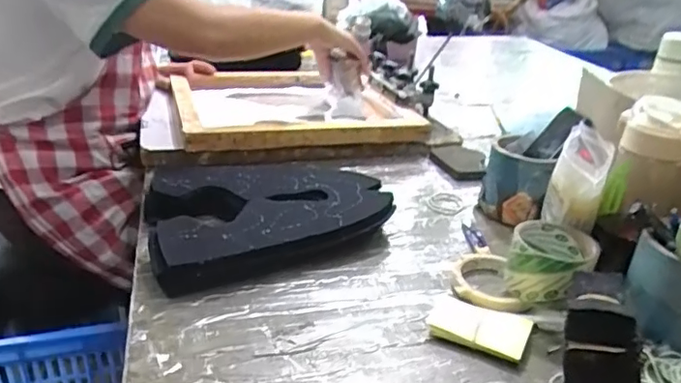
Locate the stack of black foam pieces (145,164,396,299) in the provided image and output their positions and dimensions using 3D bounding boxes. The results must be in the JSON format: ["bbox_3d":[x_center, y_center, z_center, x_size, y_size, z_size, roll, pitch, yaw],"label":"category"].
[{"bbox_3d":[-0.100,0.021,0.719,0.311,0.055,0.234,-10,29,-25],"label":"stack of black foam pieces"}]

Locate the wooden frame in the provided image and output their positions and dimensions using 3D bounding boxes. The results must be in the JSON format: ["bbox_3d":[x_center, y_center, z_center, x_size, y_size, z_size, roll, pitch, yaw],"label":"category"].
[{"bbox_3d":[-0.105,-0.161,1.083,0.417,0.077,0.398,-6,27,-18],"label":"wooden frame"}]

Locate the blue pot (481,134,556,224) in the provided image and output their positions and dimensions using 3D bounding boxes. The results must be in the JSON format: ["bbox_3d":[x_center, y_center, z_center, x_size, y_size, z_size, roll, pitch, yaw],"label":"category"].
[{"bbox_3d":[0.248,-0.017,0.776,0.082,0.098,0.101,12,26,16],"label":"blue pot"}]

